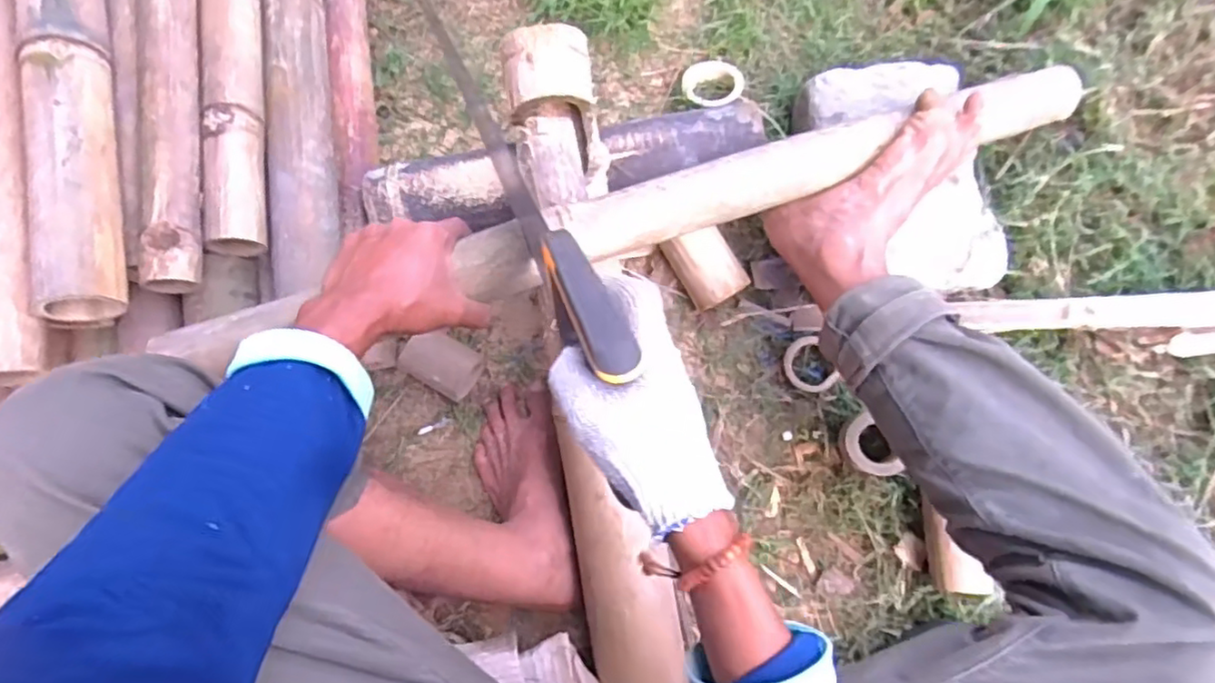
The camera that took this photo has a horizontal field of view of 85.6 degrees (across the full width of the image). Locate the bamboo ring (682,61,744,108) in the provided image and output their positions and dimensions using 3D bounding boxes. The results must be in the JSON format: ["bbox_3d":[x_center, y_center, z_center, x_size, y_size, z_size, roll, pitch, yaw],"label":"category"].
[{"bbox_3d":[0.125,-0.308,0.789,0.071,0.012,0.075,-1,64,2],"label":"bamboo ring"}]

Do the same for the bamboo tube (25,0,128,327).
[{"bbox_3d":[-0.511,-0.317,0.613,0.071,0.071,0.605,-11,78,-2],"label":"bamboo tube"}]

